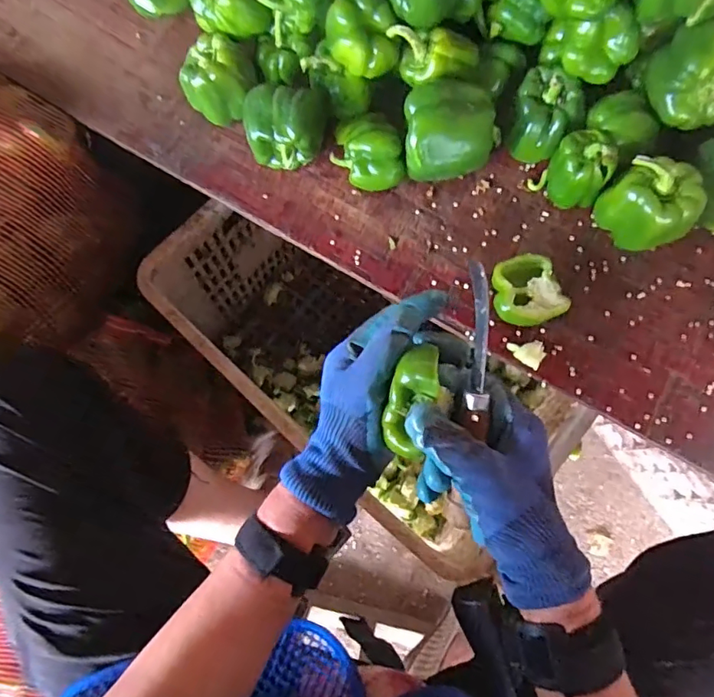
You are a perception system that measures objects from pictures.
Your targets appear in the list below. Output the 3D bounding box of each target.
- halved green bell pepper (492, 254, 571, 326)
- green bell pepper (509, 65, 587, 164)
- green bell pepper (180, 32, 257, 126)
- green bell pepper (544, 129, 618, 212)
[{"bbox_3d":[0.167,-0.056,0.508,0.068,0.025,0.069,0,73,-1],"label":"halved green bell pepper"},{"bbox_3d":[0.195,-0.240,0.527,0.069,0.056,0.071,24,74,7],"label":"green bell pepper"},{"bbox_3d":[-0.149,-0.292,0.570,0.079,0.076,0.070,22,74,6],"label":"green bell pepper"},{"bbox_3d":[0.224,-0.179,0.511,0.055,0.063,0.058,9,73,2],"label":"green bell pepper"}]

